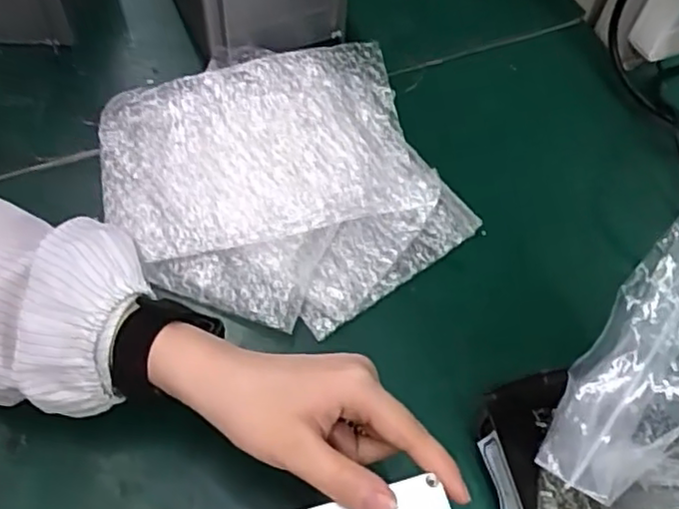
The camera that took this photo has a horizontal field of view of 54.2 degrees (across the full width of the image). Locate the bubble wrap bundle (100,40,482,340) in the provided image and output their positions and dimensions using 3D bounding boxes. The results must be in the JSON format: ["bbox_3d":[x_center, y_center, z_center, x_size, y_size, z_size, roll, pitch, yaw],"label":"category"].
[{"bbox_3d":[-0.044,-0.059,0.485,0.224,0.040,0.224,2,60,-3],"label":"bubble wrap bundle"}]

